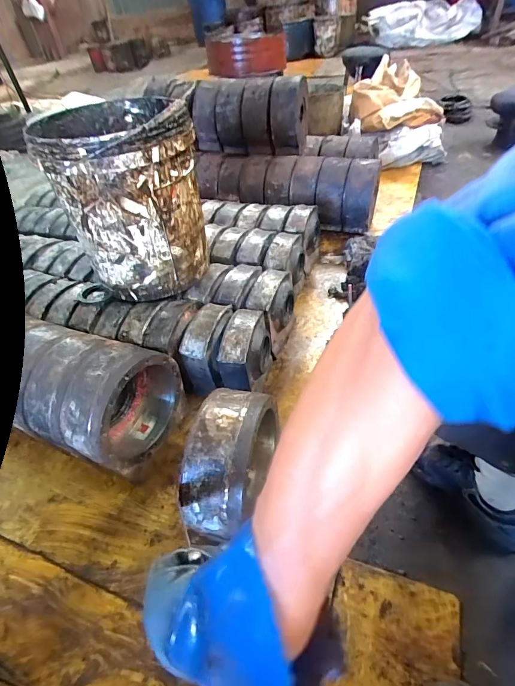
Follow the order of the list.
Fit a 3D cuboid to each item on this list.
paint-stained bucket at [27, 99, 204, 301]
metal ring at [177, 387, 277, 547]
[{"bbox_3d":[-0.259,-0.290,0.788,0.271,0.345,0.276,-14,45,-5],"label":"paint-stained bucket"},{"bbox_3d":[-0.039,0.187,0.583,0.096,0.187,0.204,11,47,15],"label":"metal ring"}]

